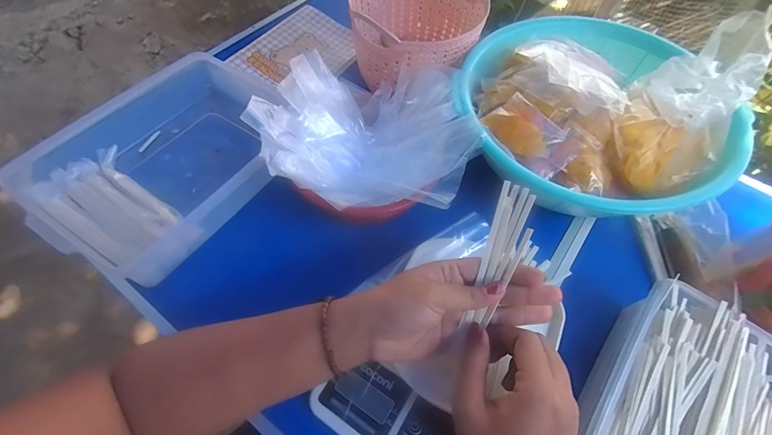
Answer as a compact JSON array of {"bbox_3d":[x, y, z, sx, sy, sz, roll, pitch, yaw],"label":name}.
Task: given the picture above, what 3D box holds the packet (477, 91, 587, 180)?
[{"bbox_3d":[0.155,-0.088,0.381,0.097,0.020,0.057,41,98,12],"label":"packet"}]

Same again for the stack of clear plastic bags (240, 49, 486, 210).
[{"bbox_3d":[-0.025,-0.091,0.386,0.214,0.068,0.188,-11,61,-10],"label":"stack of clear plastic bags"}]

